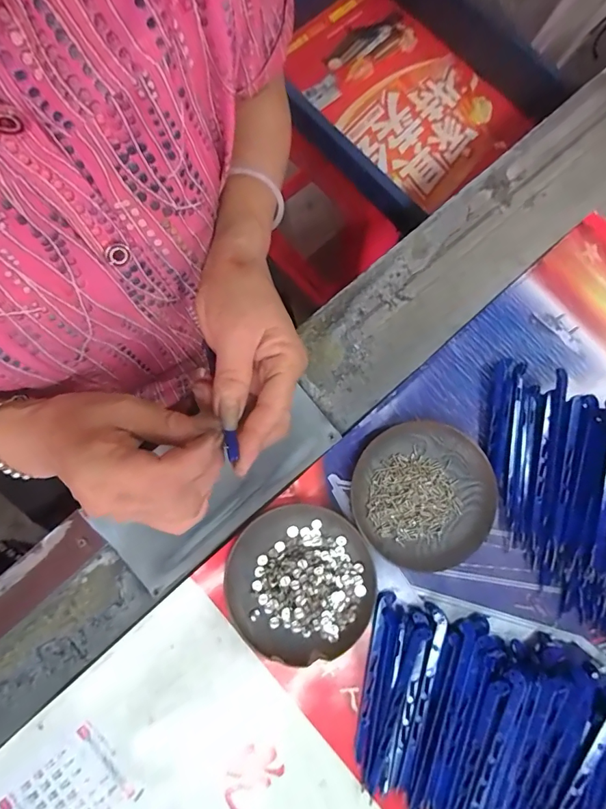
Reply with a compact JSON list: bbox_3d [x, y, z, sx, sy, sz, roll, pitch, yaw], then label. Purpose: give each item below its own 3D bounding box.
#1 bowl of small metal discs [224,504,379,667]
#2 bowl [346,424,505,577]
[{"bbox_3d":[-0.001,0.140,0.331,0.112,0.015,0.113,0,79,-1],"label":"bowl of small metal discs"},{"bbox_3d":[0.101,0.075,0.348,0.117,0.014,0.115,0,79,-1],"label":"bowl"}]

